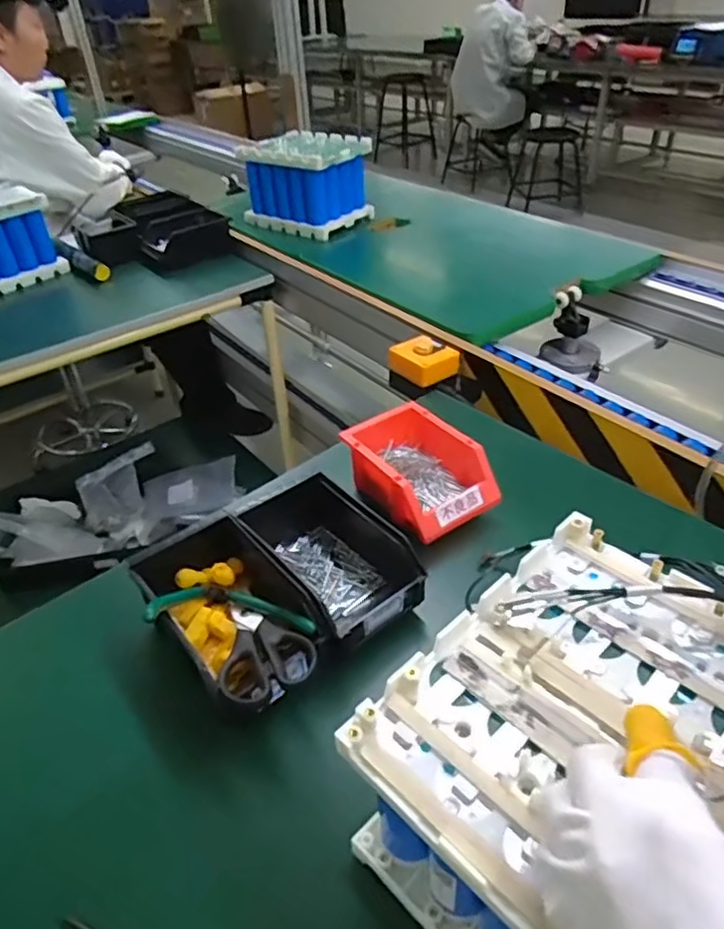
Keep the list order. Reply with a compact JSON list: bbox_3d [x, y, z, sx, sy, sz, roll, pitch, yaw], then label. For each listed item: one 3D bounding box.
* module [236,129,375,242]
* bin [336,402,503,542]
[{"bbox_3d":[-0.125,-0.655,1.479,0.231,0.165,0.202,24,47,30],"label":"module"},{"bbox_3d":[0.061,0.007,0.709,0.112,0.071,0.168,-27,44,-25],"label":"bin"}]

